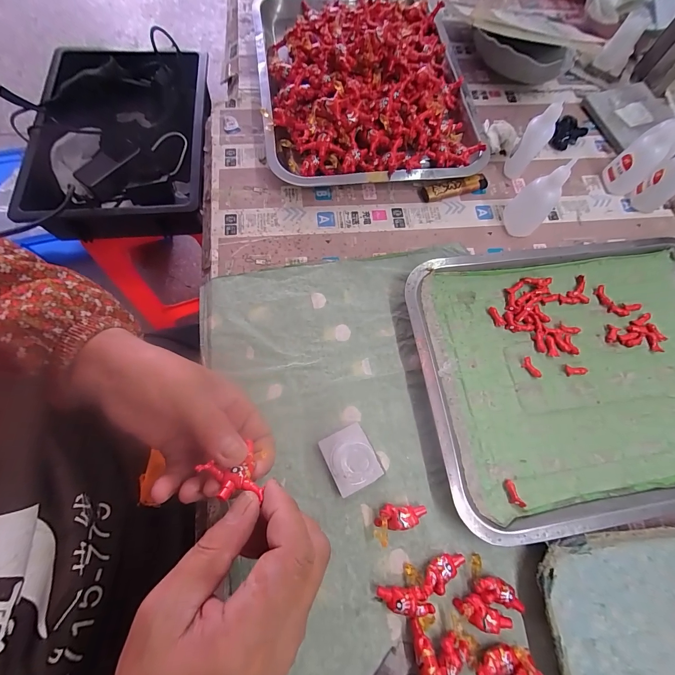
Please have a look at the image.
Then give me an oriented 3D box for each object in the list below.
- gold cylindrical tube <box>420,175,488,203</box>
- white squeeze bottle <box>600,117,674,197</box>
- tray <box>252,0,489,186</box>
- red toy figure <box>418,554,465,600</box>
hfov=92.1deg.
[{"bbox_3d":[0.142,-0.177,0.388,0.082,0.017,0.015,-12,72,-6],"label":"gold cylindrical tube"},{"bbox_3d":[0.361,-0.215,0.380,0.042,0.084,0.052,41,74,11],"label":"white squeeze bottle"},{"bbox_3d":[0.031,-0.342,0.412,0.260,0.065,0.347,-7,72,-5],"label":"tray"},{"bbox_3d":[0.082,0.188,0.260,0.045,0.014,0.017,-37,77,-14],"label":"red toy figure"}]

